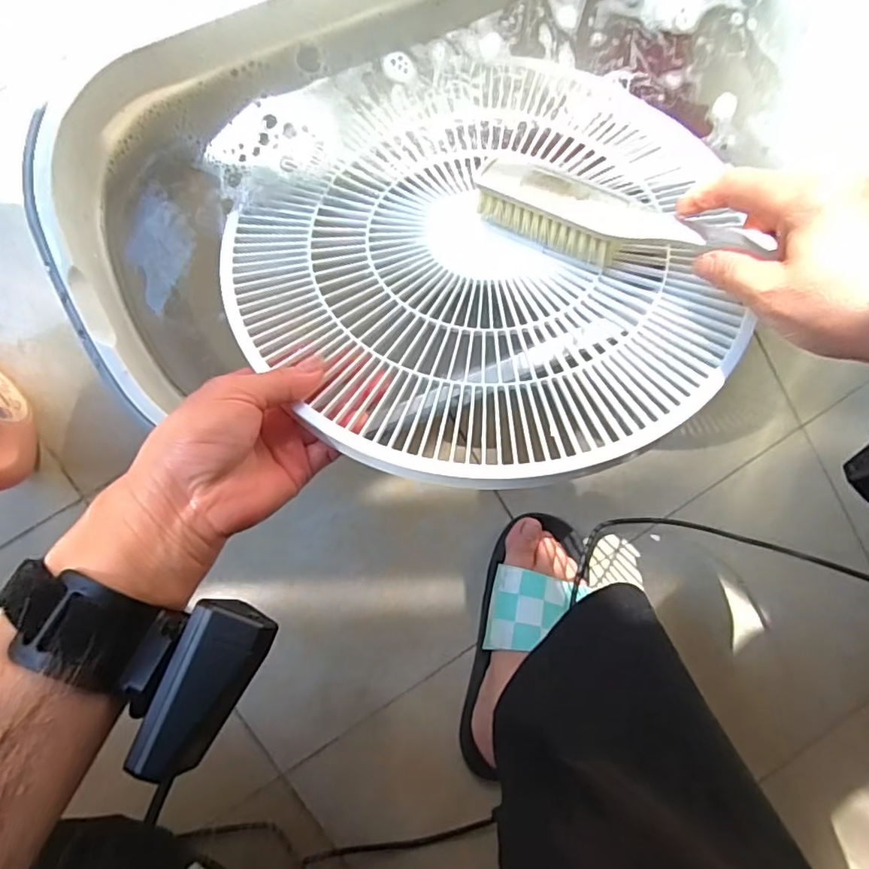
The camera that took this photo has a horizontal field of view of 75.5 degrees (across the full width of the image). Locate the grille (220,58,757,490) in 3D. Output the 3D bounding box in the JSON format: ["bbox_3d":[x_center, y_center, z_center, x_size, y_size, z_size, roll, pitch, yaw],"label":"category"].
[{"bbox_3d":[0.035,-0.106,0.327,0.292,0.028,0.270,-1,65,2],"label":"grille"}]

